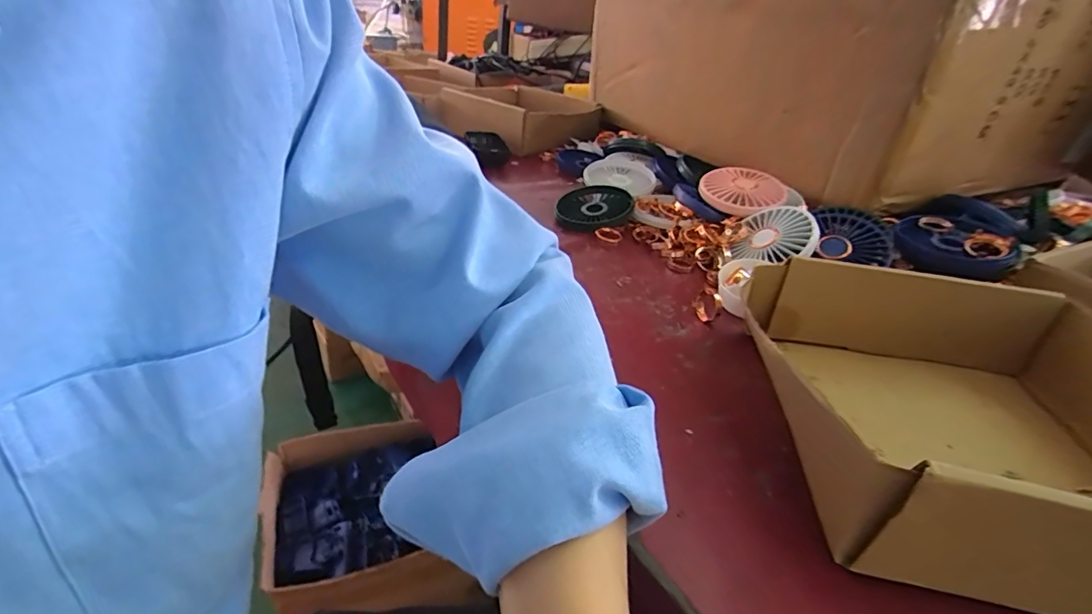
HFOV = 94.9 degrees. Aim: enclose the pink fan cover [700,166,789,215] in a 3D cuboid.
[{"bbox_3d":[0.219,-0.134,0.559,0.084,0.016,0.088,-37,56,-25],"label":"pink fan cover"}]

